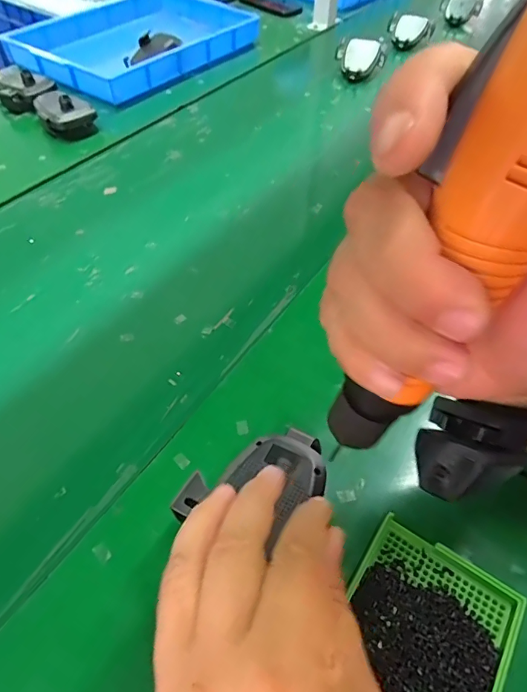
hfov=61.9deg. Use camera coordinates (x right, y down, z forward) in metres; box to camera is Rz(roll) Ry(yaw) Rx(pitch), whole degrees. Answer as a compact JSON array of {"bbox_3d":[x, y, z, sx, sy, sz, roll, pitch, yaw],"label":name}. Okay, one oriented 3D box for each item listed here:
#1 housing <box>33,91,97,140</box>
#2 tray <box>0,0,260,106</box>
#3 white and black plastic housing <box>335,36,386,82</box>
[{"bbox_3d":[-0.291,-0.338,0.650,0.082,0.052,0.039,-11,51,-12],"label":"housing"},{"bbox_3d":[-0.230,-0.568,0.826,0.283,0.067,0.378,29,56,20],"label":"tray"},{"bbox_3d":[0.174,-0.519,0.800,0.085,0.053,0.081,7,52,3],"label":"white and black plastic housing"}]

